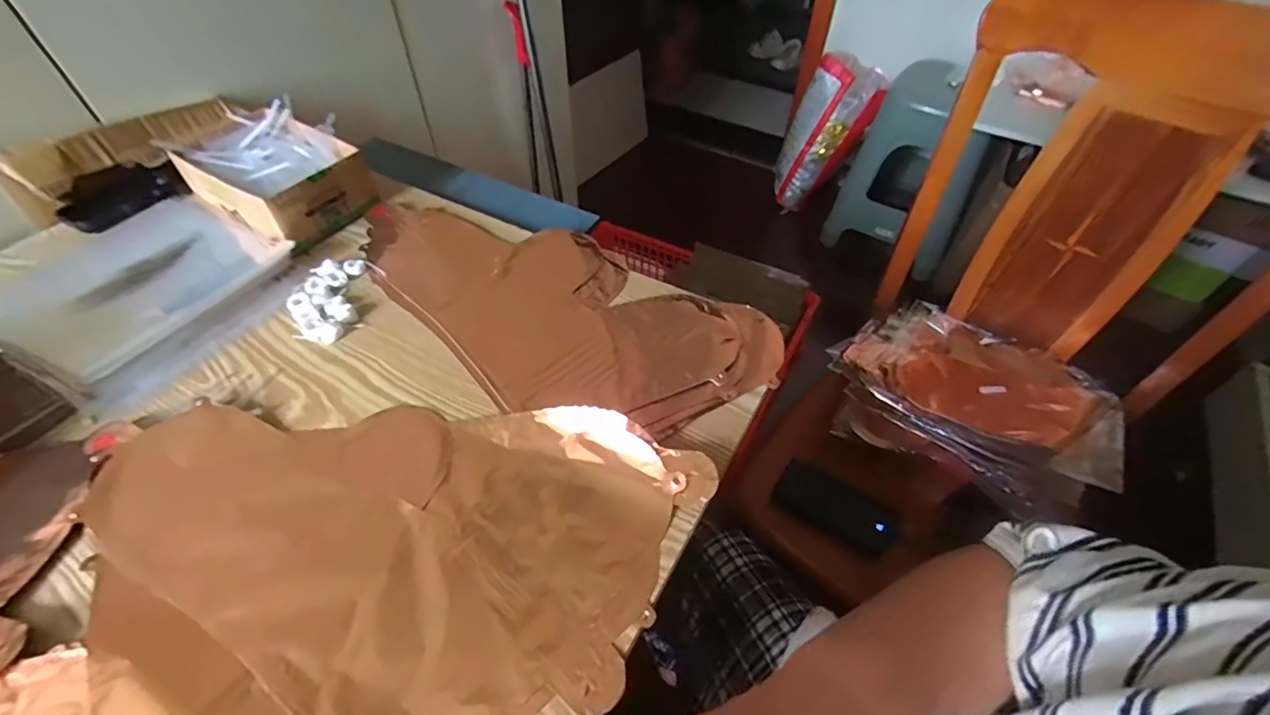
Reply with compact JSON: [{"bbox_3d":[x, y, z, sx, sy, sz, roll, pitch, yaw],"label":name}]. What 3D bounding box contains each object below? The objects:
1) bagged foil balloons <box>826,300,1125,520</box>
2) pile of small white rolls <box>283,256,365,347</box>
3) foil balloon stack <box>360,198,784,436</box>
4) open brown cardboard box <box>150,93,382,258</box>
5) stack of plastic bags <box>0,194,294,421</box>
[{"bbox_3d":[0.475,0.053,0.772,0.354,0.062,0.276,30,55,23],"label":"bagged foil balloons"},{"bbox_3d":[-0.316,-0.060,0.548,0.067,0.012,0.118,-9,49,-8],"label":"pile of small white rolls"},{"bbox_3d":[-0.099,-0.055,0.548,0.455,0.020,0.205,28,54,22],"label":"foil balloon stack"},{"bbox_3d":[-0.410,-0.210,0.621,0.195,0.069,0.138,28,54,22],"label":"open brown cardboard box"},{"bbox_3d":[-0.500,-0.083,0.543,0.262,0.021,0.229,23,52,19],"label":"stack of plastic bags"}]

